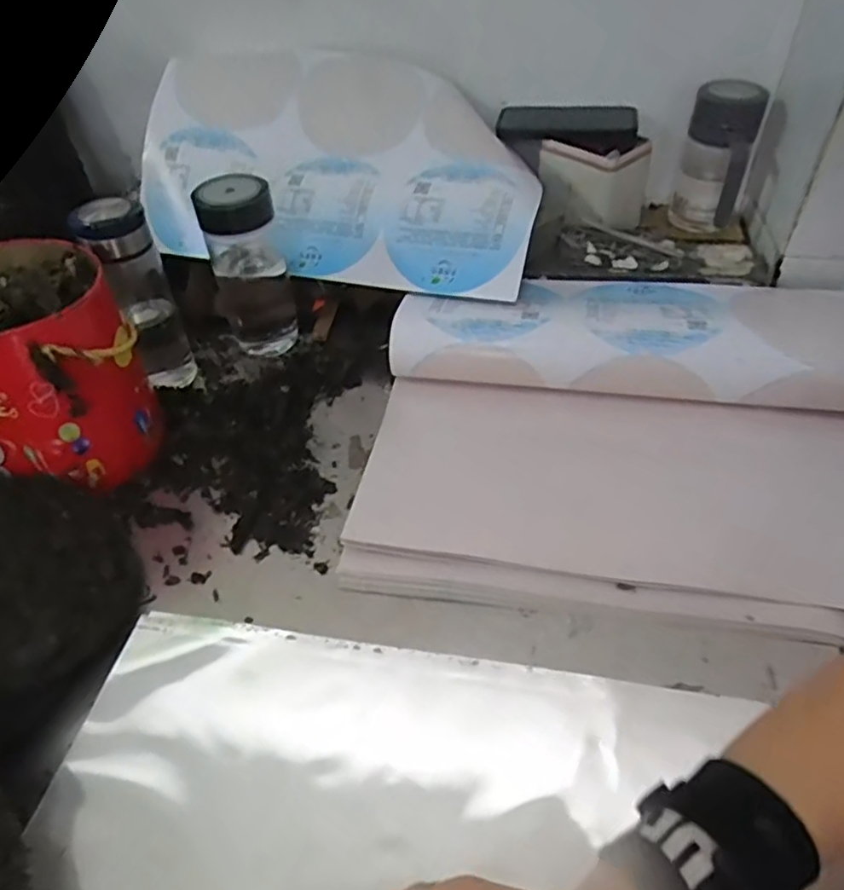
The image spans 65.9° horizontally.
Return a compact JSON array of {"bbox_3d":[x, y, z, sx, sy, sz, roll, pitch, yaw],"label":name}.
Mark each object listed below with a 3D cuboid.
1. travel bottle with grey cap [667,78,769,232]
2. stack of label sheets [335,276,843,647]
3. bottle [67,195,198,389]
[{"bbox_3d":[0.363,-0.350,0.809,0.080,0.173,0.088,20,49,21],"label":"travel bottle with grey cap"},{"bbox_3d":[0.213,-0.029,0.619,0.500,0.101,0.413,2,46,6],"label":"stack of label sheets"},{"bbox_3d":[-0.281,-0.143,0.657,0.058,0.196,0.057,-20,48,-16],"label":"bottle"}]

